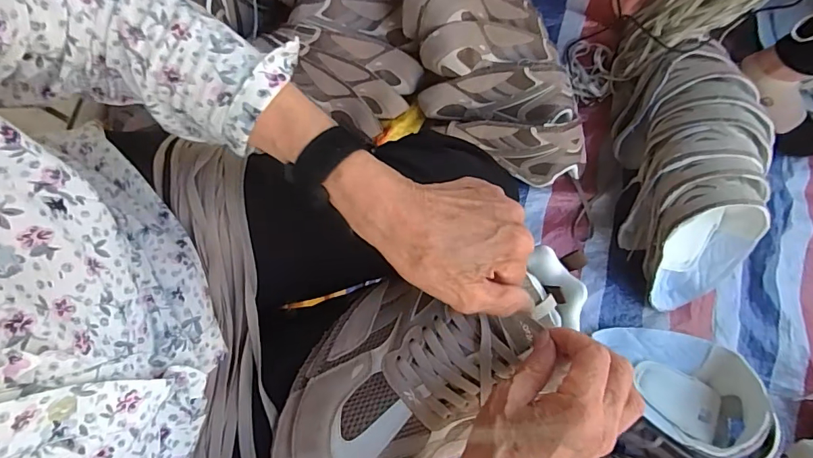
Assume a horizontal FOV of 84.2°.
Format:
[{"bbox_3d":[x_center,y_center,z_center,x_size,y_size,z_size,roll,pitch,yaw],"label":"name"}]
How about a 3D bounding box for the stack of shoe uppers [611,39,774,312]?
[{"bbox_3d":[0.467,-0.094,0.756,0.196,0.194,0.431,5,80,2],"label":"stack of shoe uppers"}]

